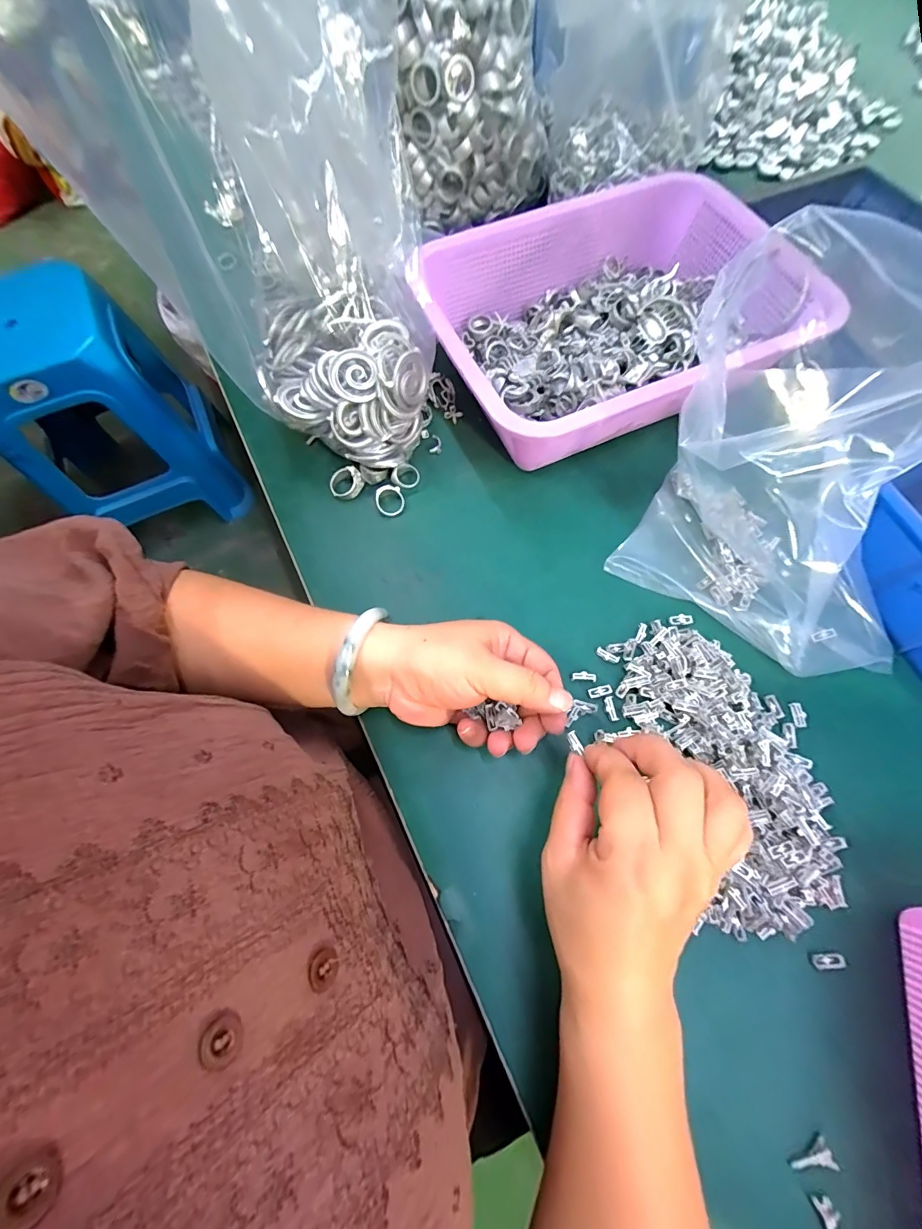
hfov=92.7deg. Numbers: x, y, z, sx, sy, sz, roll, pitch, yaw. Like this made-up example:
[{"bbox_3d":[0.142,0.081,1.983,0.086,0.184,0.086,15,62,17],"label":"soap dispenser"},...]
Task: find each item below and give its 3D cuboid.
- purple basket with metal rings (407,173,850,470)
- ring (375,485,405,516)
[{"bbox_3d":[0.126,-0.246,0.381,0.299,0.080,0.223,-21,70,-6],"label":"purple basket with metal rings"},{"bbox_3d":[-0.059,-0.095,0.366,0.023,0.010,0.024,-1,69,2],"label":"ring"}]

